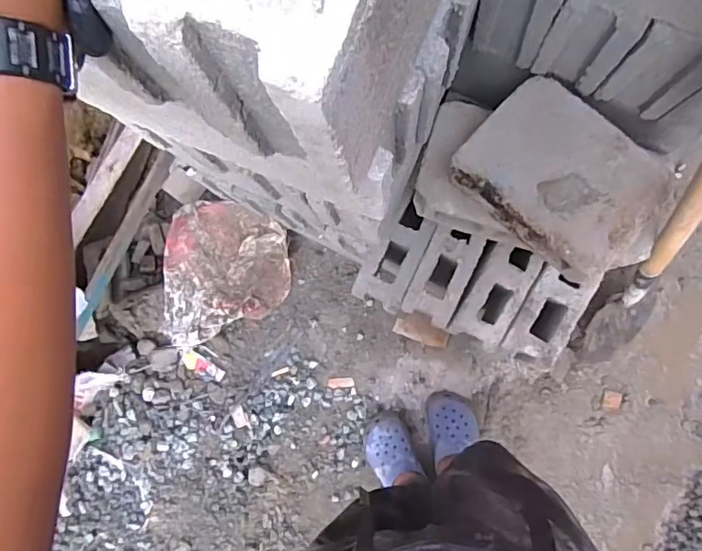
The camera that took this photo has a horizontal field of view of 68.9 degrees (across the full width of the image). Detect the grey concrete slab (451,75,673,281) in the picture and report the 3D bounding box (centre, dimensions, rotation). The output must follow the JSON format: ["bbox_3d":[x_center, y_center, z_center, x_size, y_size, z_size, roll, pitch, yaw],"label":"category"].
[{"bbox_3d":[0.340,-0.140,0.784,0.318,0.096,0.221,42,90,6],"label":"grey concrete slab"}]

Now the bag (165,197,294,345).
[{"bbox_3d":[-0.306,-0.004,1.298,0.290,0.161,0.334,-5,86,5],"label":"bag"}]

